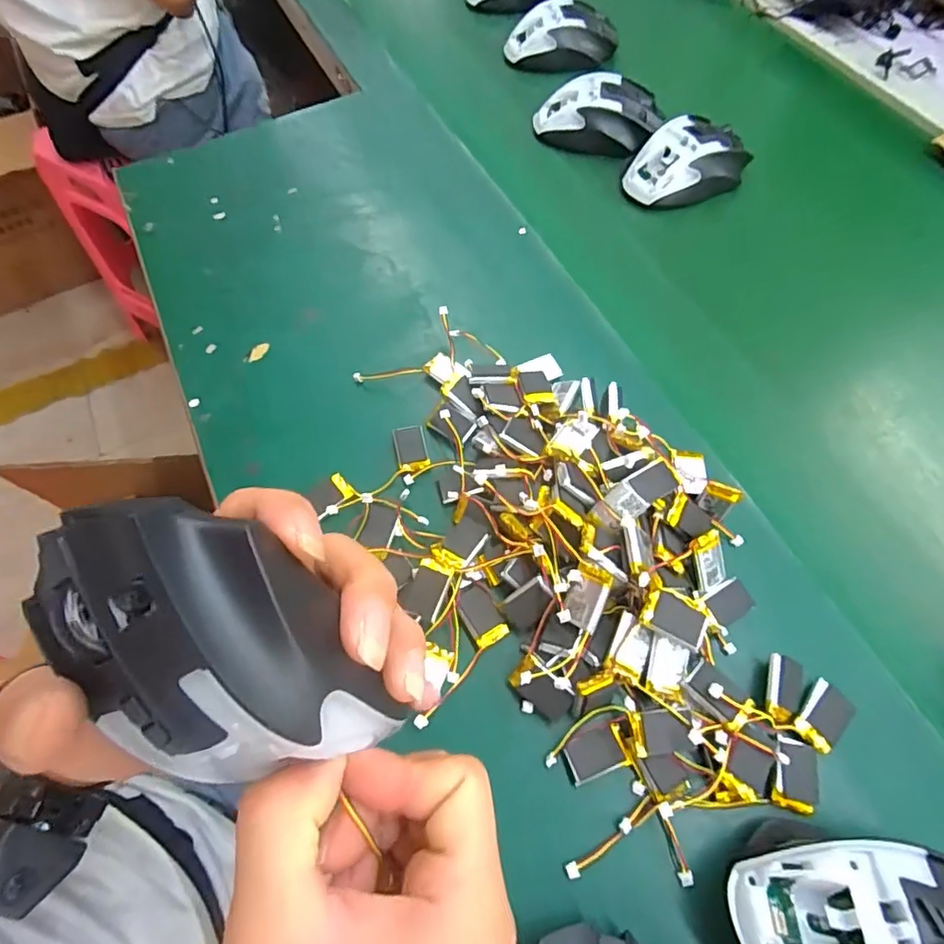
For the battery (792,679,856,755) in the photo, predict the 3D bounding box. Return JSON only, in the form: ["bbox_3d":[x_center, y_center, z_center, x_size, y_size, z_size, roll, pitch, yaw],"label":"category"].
[{"bbox_3d":[0.179,0.123,0.279,0.021,0.004,0.032,39,70,20],"label":"battery"}]

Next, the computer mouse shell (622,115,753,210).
[{"bbox_3d":[0.188,-0.268,0.476,0.107,0.038,0.072,-33,66,-15],"label":"computer mouse shell"}]

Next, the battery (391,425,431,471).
[{"bbox_3d":[-0.040,-0.015,0.364,0.020,0.008,0.033,-12,62,-4],"label":"battery"}]

